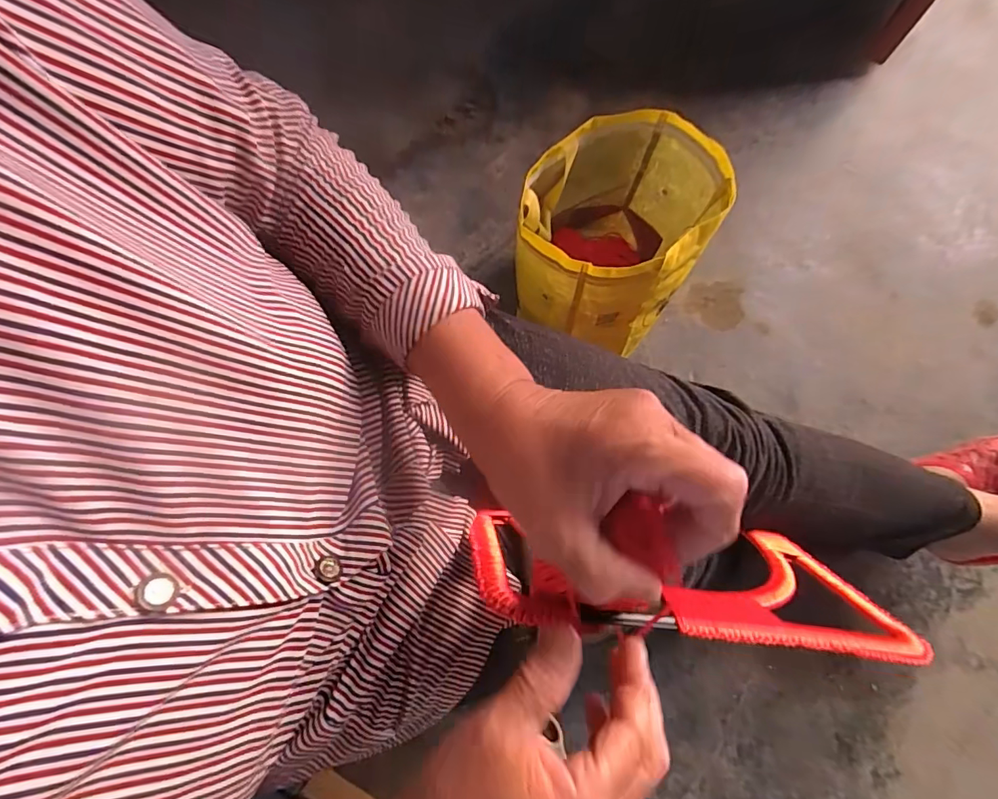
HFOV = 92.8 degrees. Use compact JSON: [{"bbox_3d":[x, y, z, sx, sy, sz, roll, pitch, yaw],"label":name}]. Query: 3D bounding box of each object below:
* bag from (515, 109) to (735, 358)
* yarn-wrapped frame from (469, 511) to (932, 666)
[{"bbox_3d":[0.155,-0.217,0.689,0.226,0.267,0.260,26,77,7],"label":"bag"},{"bbox_3d":[0.144,0.130,0.364,0.331,0.151,0.024,9,100,-14],"label":"yarn-wrapped frame"}]

